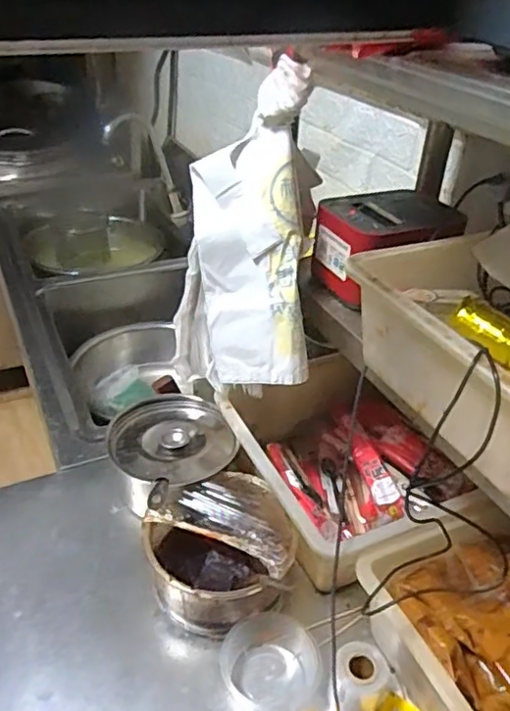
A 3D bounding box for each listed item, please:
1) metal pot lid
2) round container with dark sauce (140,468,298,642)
[{"bbox_3d":[-0.113,0.115,0.831,0.163,0.038,0.178,3,35,-2],"label":"metal pot lid"},{"bbox_3d":[-0.042,0.237,0.723,0.162,0.107,0.169,3,35,-2],"label":"round container with dark sauce"}]

